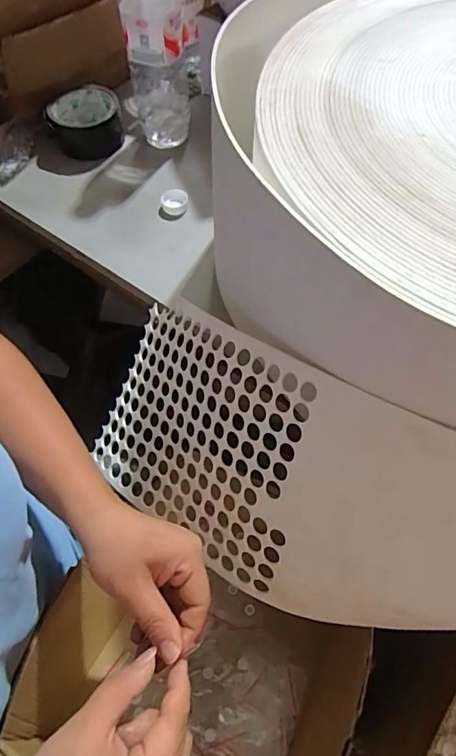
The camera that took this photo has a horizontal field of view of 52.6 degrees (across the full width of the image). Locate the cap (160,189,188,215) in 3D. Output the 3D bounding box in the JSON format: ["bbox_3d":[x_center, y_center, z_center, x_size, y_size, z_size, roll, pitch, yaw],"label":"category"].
[{"bbox_3d":[-0.063,-0.209,0.547,0.031,0.012,0.031,0,61,1],"label":"cap"}]

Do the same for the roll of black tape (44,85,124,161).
[{"bbox_3d":[-0.189,-0.339,0.618,0.090,0.058,0.090,0,61,1],"label":"roll of black tape"}]

